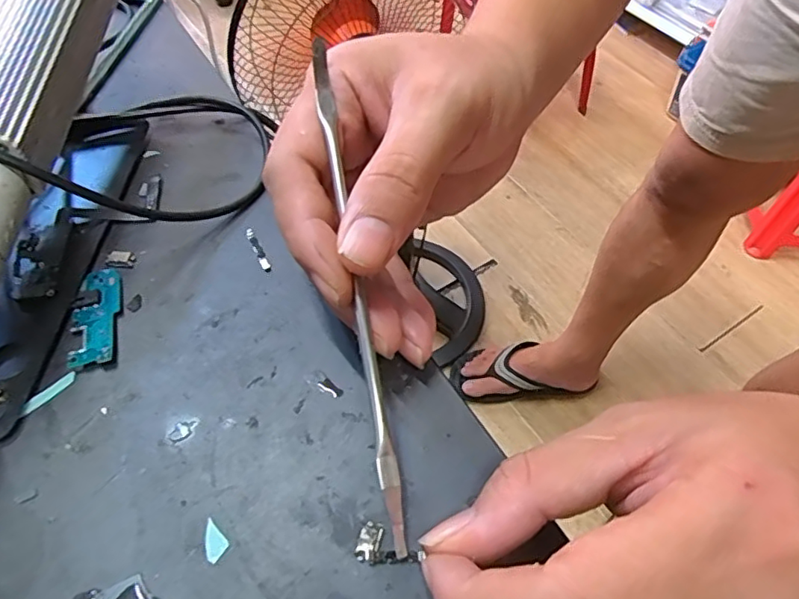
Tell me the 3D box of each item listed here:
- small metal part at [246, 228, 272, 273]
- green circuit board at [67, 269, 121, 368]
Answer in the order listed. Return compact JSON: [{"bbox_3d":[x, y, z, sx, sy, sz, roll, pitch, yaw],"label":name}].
[{"bbox_3d":[-0.059,-0.022,0.237,0.004,0.004,0.025,-23,59,-15],"label":"small metal part"},{"bbox_3d":[-0.116,0.005,0.215,0.015,0.004,0.042,-6,56,-4],"label":"green circuit board"}]

